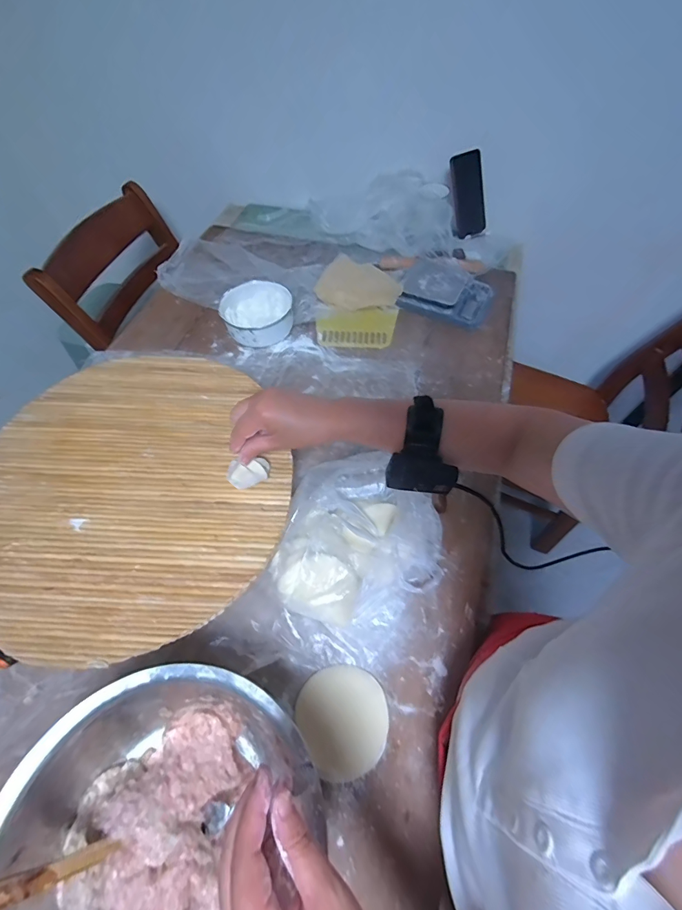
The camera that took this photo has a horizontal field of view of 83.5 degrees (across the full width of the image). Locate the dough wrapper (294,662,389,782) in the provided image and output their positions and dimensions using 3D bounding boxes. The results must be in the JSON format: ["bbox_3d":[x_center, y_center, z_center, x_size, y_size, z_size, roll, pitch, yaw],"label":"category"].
[{"bbox_3d":[0.004,0.305,0.448,0.099,0.006,0.106,-1,59,1],"label":"dough wrapper"}]

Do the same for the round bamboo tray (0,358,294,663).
[{"bbox_3d":[-0.270,0.037,0.475,0.373,0.021,0.379,-1,59,1],"label":"round bamboo tray"}]

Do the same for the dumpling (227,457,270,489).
[{"bbox_3d":[-0.110,0.021,0.454,0.048,0.023,0.027,-17,60,-9],"label":"dumpling"}]

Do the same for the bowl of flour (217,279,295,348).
[{"bbox_3d":[-0.169,-0.290,0.774,0.137,0.056,0.152,-24,61,-12],"label":"bowl of flour"}]

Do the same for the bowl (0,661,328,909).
[{"bbox_3d":[-0.165,0.348,0.351,0.262,0.132,0.284,-1,59,1],"label":"bowl"}]

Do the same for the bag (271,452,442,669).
[{"bbox_3d":[0.006,0.135,0.487,0.186,0.108,0.235,34,66,20],"label":"bag"}]

